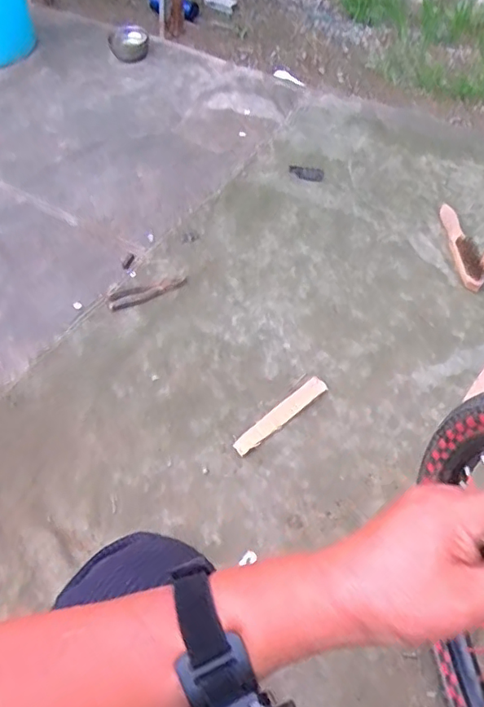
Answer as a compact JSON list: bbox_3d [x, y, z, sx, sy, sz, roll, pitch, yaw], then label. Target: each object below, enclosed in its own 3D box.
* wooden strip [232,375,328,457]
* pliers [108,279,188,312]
[{"bbox_3d":[0.071,0.113,1.026,0.207,0.009,0.036,-36,60,-19],"label":"wooden strip"},{"bbox_3d":[-0.208,-0.138,1.223,0.174,0.017,0.045,-20,56,-10],"label":"pliers"}]

